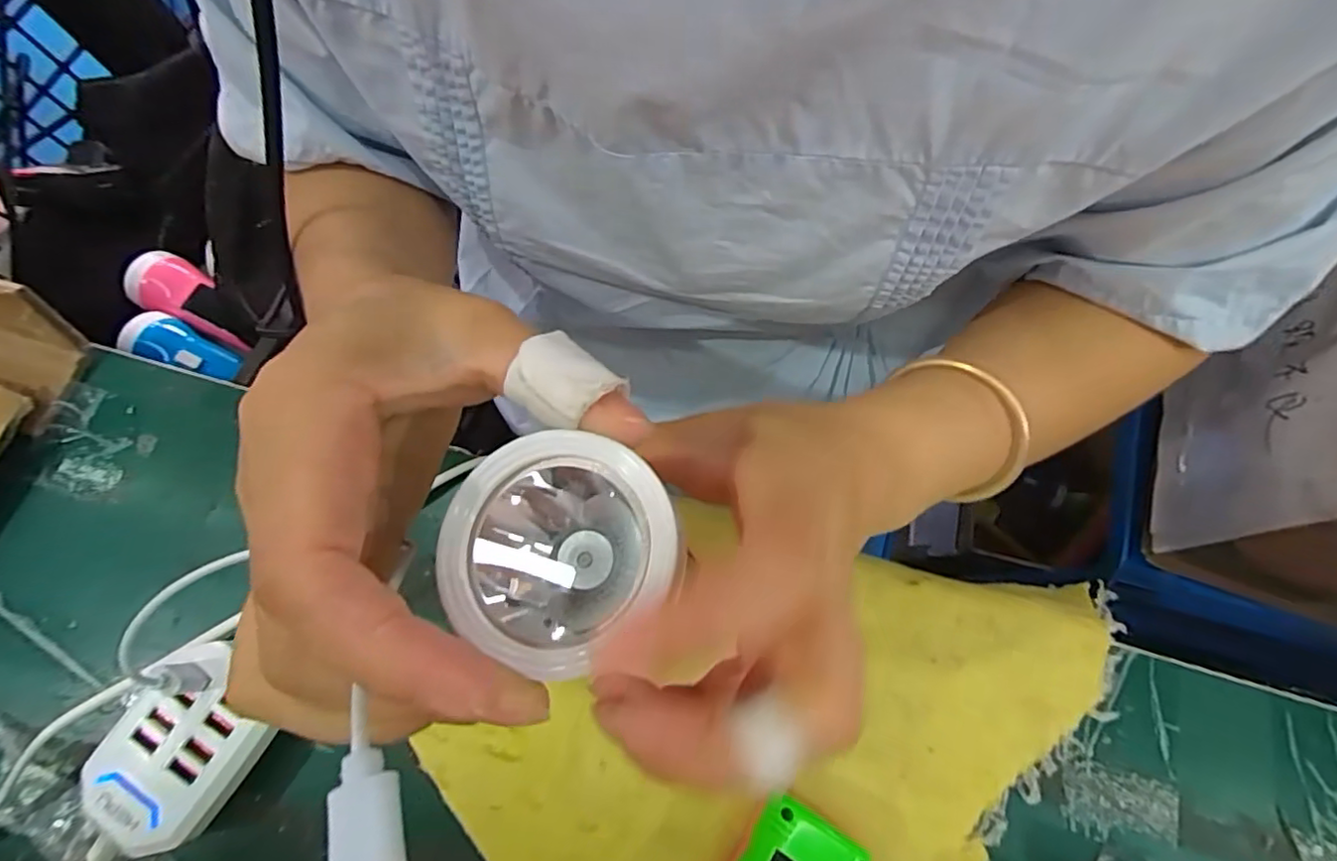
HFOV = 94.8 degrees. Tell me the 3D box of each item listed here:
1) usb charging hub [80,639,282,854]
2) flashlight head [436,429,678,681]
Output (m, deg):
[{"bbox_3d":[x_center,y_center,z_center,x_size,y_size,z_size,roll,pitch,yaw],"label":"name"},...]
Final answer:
[{"bbox_3d":[-0.193,0.130,0.252,0.051,0.027,0.073,23,76,6],"label":"usb charging hub"},{"bbox_3d":[-0.026,0.027,0.145,0.049,0.031,0.048,0,75,0],"label":"flashlight head"}]

